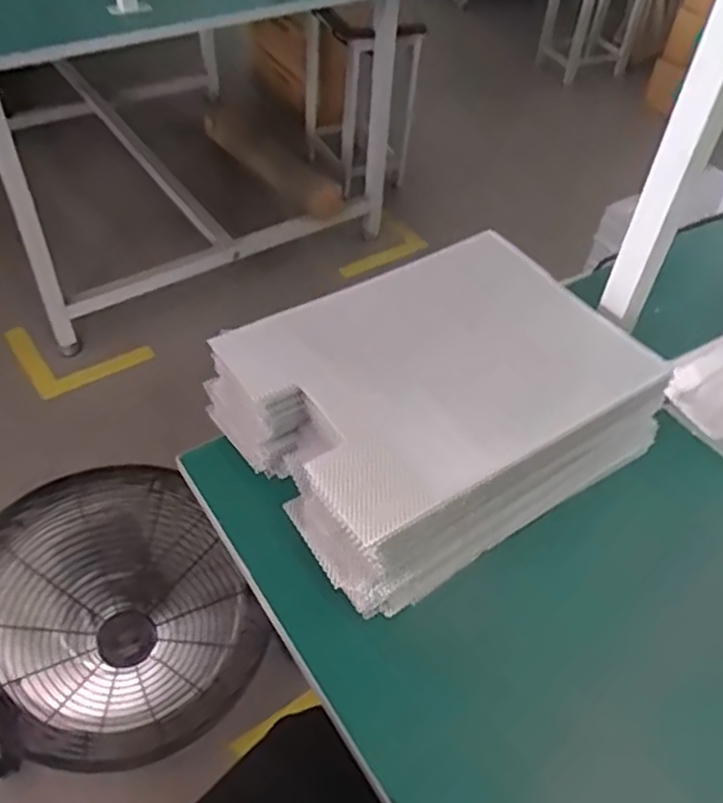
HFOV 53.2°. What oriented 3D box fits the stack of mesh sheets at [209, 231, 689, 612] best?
[{"bbox_3d":[0.071,-0.005,0.662,0.347,0.106,0.259,-25,54,-24],"label":"stack of mesh sheets"}]

